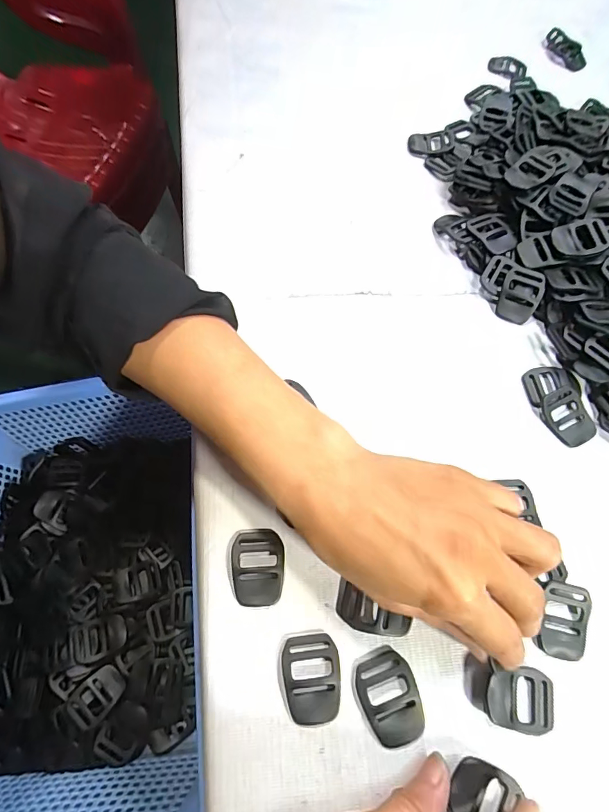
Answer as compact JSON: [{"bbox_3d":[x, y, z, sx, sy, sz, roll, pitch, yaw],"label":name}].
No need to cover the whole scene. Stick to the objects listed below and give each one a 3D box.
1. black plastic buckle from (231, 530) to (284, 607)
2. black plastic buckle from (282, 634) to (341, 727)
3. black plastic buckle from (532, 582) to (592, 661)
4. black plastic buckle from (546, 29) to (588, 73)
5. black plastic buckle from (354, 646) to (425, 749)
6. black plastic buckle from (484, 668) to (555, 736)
[{"bbox_3d":[-0.026,0.089,0.230,0.029,0.005,0.039,0,68,-4],"label":"black plastic buckle"},{"bbox_3d":[0.004,0.139,0.210,0.028,0.006,0.038,-1,68,-4],"label":"black plastic buckle"},{"bbox_3d":[0.142,0.118,0.227,0.026,0.006,0.038,16,68,3],"label":"black plastic buckle"},{"bbox_3d":[0.284,-0.386,0.449,0.023,0.014,0.051,-28,72,-14],"label":"black plastic buckle"},{"bbox_3d":[0.043,0.147,0.209,0.029,0.004,0.040,-16,70,-10],"label":"black plastic buckle"},{"bbox_3d":[0.109,0.149,0.209,0.037,0.009,0.028,12,68,1],"label":"black plastic buckle"}]

